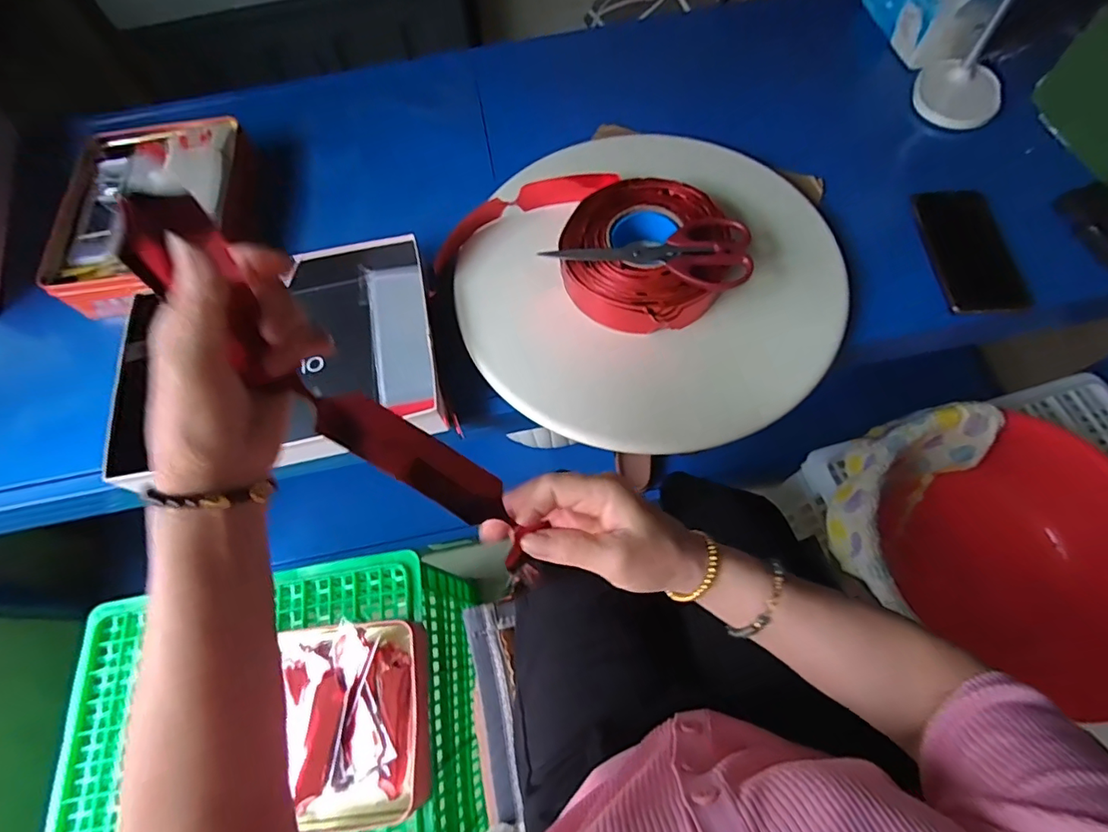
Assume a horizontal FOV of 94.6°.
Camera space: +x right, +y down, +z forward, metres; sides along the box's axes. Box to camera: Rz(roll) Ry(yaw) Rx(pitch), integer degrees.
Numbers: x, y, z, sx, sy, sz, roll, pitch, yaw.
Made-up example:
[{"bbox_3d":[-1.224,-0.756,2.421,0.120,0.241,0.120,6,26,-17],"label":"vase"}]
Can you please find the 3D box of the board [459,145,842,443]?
[{"bbox_3d":[0.100,-0.148,0.546,0.394,0.048,0.387,24,73,10],"label":"board"}]

